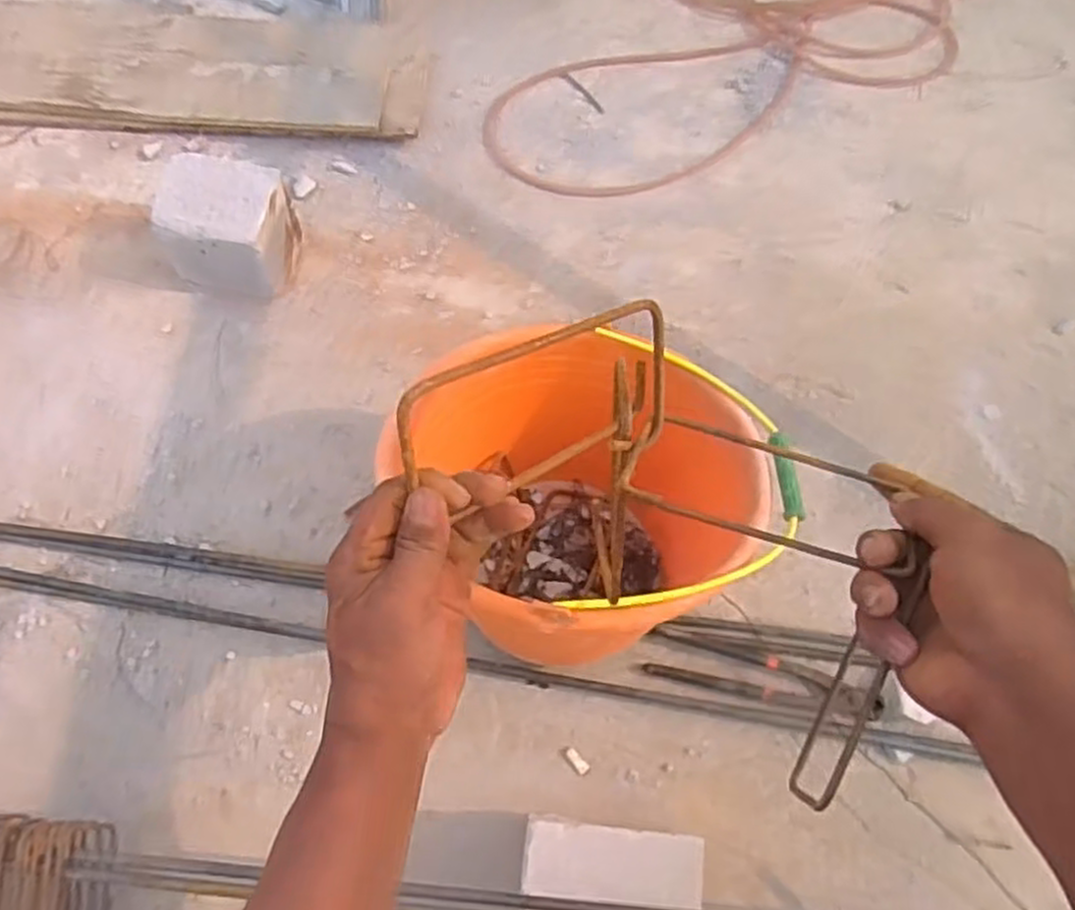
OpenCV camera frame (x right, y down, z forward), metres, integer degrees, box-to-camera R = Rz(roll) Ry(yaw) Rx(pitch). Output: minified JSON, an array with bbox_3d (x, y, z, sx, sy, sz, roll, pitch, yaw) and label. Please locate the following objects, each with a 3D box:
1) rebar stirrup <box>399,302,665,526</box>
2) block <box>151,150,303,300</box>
[{"bbox_3d":[0.009,-0.018,0.384,0.158,0.091,0.019,-22,39,-29],"label":"rebar stirrup"},{"bbox_3d":[-0.379,-0.275,0.955,0.144,0.140,0.112,8,64,3],"label":"block"}]

